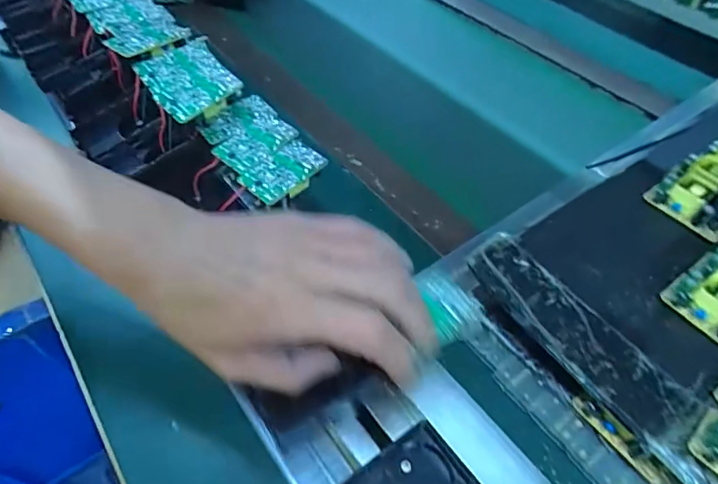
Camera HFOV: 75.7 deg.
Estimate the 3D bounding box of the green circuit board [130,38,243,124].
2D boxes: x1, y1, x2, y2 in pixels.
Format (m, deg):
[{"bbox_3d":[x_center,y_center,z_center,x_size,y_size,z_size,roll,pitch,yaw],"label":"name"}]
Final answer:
[{"bbox_3d":[-0.143,-0.137,0.388,0.065,0.010,0.074,-34,71,-19],"label":"green circuit board"}]

